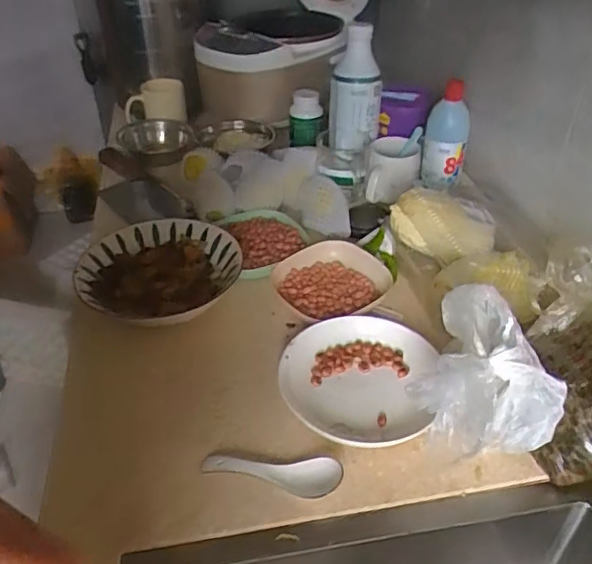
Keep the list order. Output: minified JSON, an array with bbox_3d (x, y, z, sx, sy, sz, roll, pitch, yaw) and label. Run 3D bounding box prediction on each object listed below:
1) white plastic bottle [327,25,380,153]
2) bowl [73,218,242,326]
[{"bbox_3d":[0.095,-0.305,0.904,0.081,0.187,0.070,4,40,6],"label":"white plastic bottle"},{"bbox_3d":[-0.173,-0.008,0.737,0.201,0.047,0.196,-1,39,1],"label":"bowl"}]

